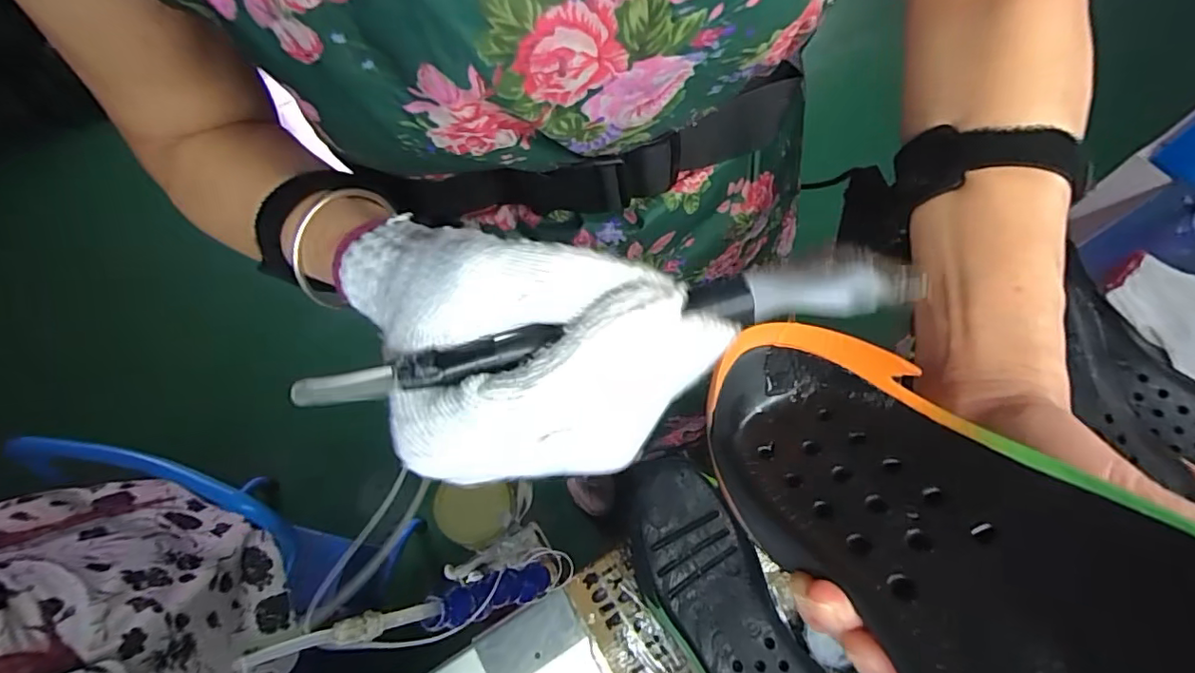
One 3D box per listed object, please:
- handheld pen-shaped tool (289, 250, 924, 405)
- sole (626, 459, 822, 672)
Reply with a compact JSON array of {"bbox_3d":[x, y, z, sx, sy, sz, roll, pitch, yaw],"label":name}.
[{"bbox_3d":[0.001,-0.002,0.172,0.192,0.013,0.022,-11,66,-4],"label":"handheld pen-shaped tool"},{"bbox_3d":[0.107,0.234,0.448,0.096,0.043,0.263,-25,69,-12],"label":"sole"}]

